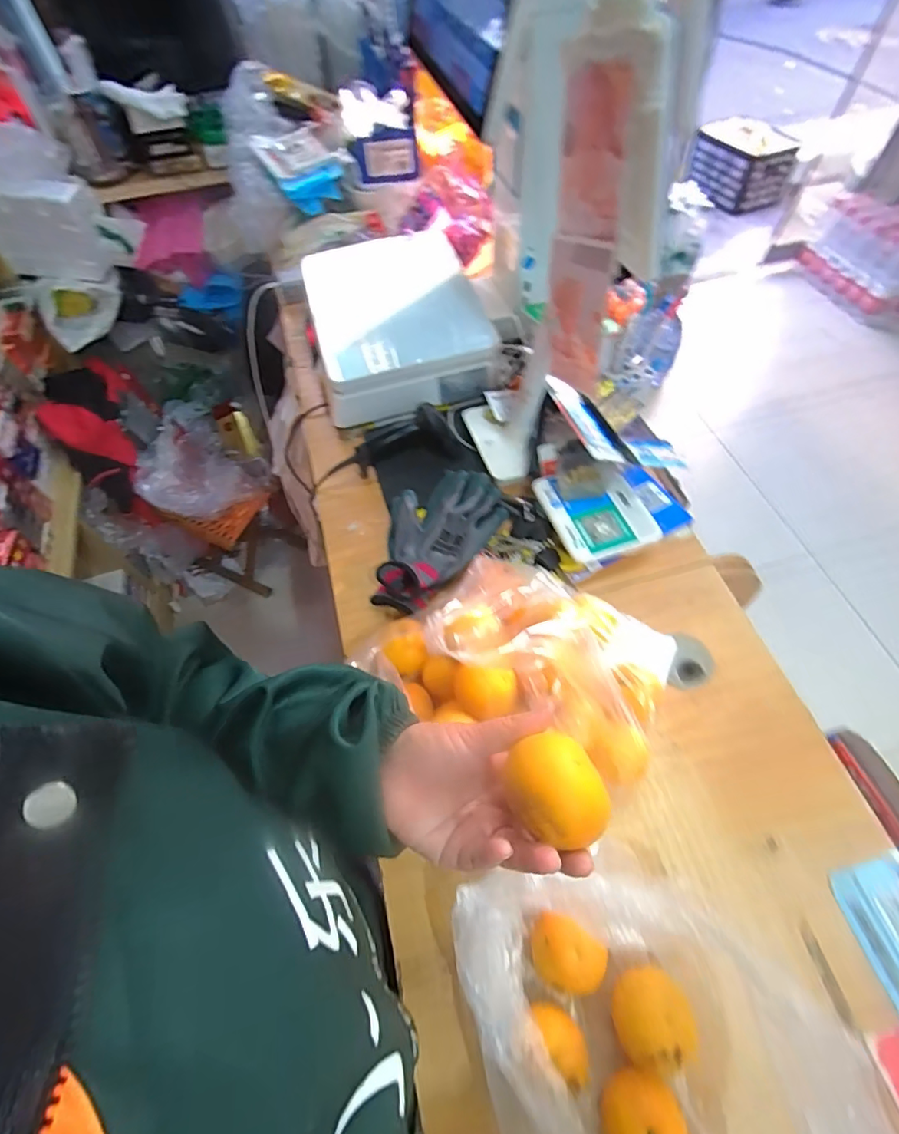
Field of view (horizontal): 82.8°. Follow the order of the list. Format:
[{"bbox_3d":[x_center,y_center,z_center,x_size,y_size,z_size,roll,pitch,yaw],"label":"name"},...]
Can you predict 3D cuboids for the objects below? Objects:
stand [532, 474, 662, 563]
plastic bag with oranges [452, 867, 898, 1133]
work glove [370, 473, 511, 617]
[{"bbox_3d":[0.189,-0.074,0.658,0.120,0.019,0.136,-18,59,-8],"label":"stand"},{"bbox_3d":[0.125,0.325,0.347,0.196,0.204,0.217,-18,59,-8],"label":"plastic bag with oranges"},{"bbox_3d":[-0.025,-0.042,0.662,0.129,0.041,0.209,32,65,20],"label":"work glove"}]

